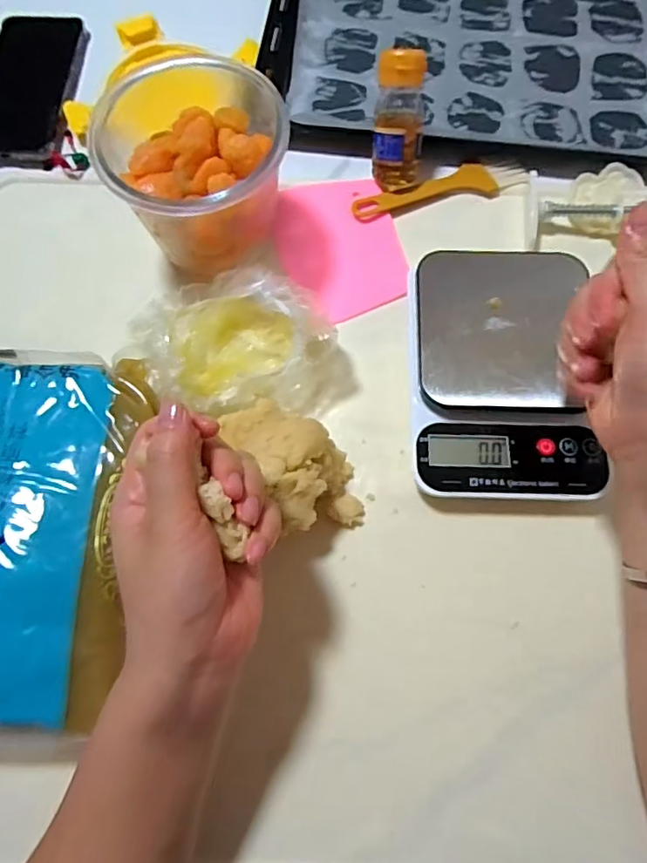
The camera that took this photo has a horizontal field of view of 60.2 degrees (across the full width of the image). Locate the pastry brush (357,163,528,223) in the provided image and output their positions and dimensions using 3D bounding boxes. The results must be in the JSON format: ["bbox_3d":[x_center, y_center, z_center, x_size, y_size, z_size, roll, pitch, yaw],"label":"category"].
[{"bbox_3d":[0.095,-0.198,0.461,0.145,0.008,0.031,-17,73,-4],"label":"pastry brush"}]

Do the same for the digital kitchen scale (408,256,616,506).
[{"bbox_3d":[0.123,-0.041,0.392,0.126,0.038,0.179,-1,72,1],"label":"digital kitchen scale"}]

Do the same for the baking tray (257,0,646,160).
[{"bbox_3d":[0.154,-0.382,0.519,0.395,0.021,0.310,7,73,3],"label":"baking tray"}]

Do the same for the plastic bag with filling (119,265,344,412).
[{"bbox_3d":[-0.062,-0.063,0.389,0.145,0.060,0.092,-6,72,-1],"label":"plastic bag with filling"}]

